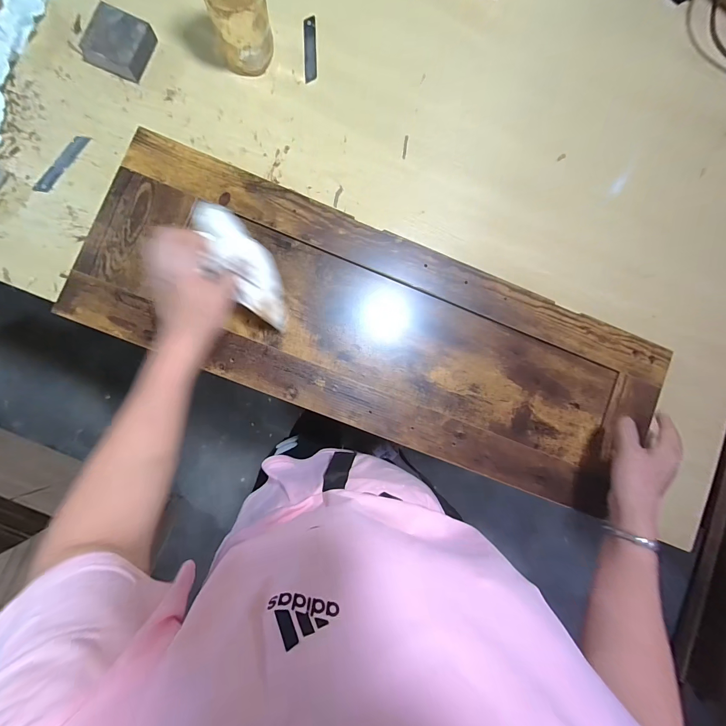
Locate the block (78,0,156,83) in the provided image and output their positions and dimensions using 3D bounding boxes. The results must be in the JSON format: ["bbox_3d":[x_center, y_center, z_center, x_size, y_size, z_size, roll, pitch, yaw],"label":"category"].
[{"bbox_3d":[-0.336,-0.436,0.461,0.080,0.025,0.077,23,84,-5],"label":"block"}]

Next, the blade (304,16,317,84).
[{"bbox_3d":[-0.078,-0.463,0.498,0.018,0.004,0.097,-1,89,-11],"label":"blade"}]

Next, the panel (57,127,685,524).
[{"bbox_3d":[0.028,-0.053,0.476,0.789,0.021,0.279,22,84,-4],"label":"panel"}]

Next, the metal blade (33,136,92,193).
[{"bbox_3d":[-0.413,-0.273,0.462,0.019,0.004,0.099,35,85,-3],"label":"metal blade"}]

